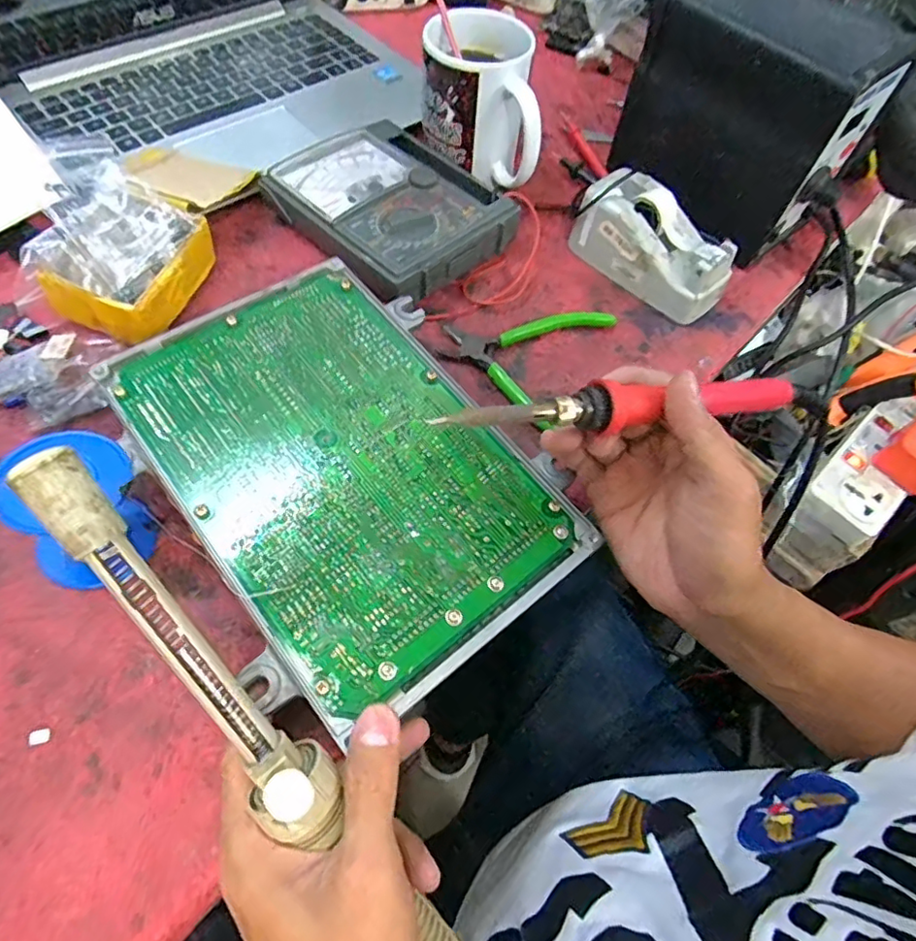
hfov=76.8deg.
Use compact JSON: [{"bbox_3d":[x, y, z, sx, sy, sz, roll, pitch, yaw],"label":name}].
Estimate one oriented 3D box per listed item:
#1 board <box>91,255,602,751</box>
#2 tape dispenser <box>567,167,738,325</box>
[{"bbox_3d":[-0.062,-0.008,0.311,0.169,0.023,0.242,-30,66,-20],"label":"board"},{"bbox_3d":[0.143,-0.166,0.426,0.051,0.053,0.119,-36,70,-24],"label":"tape dispenser"}]

